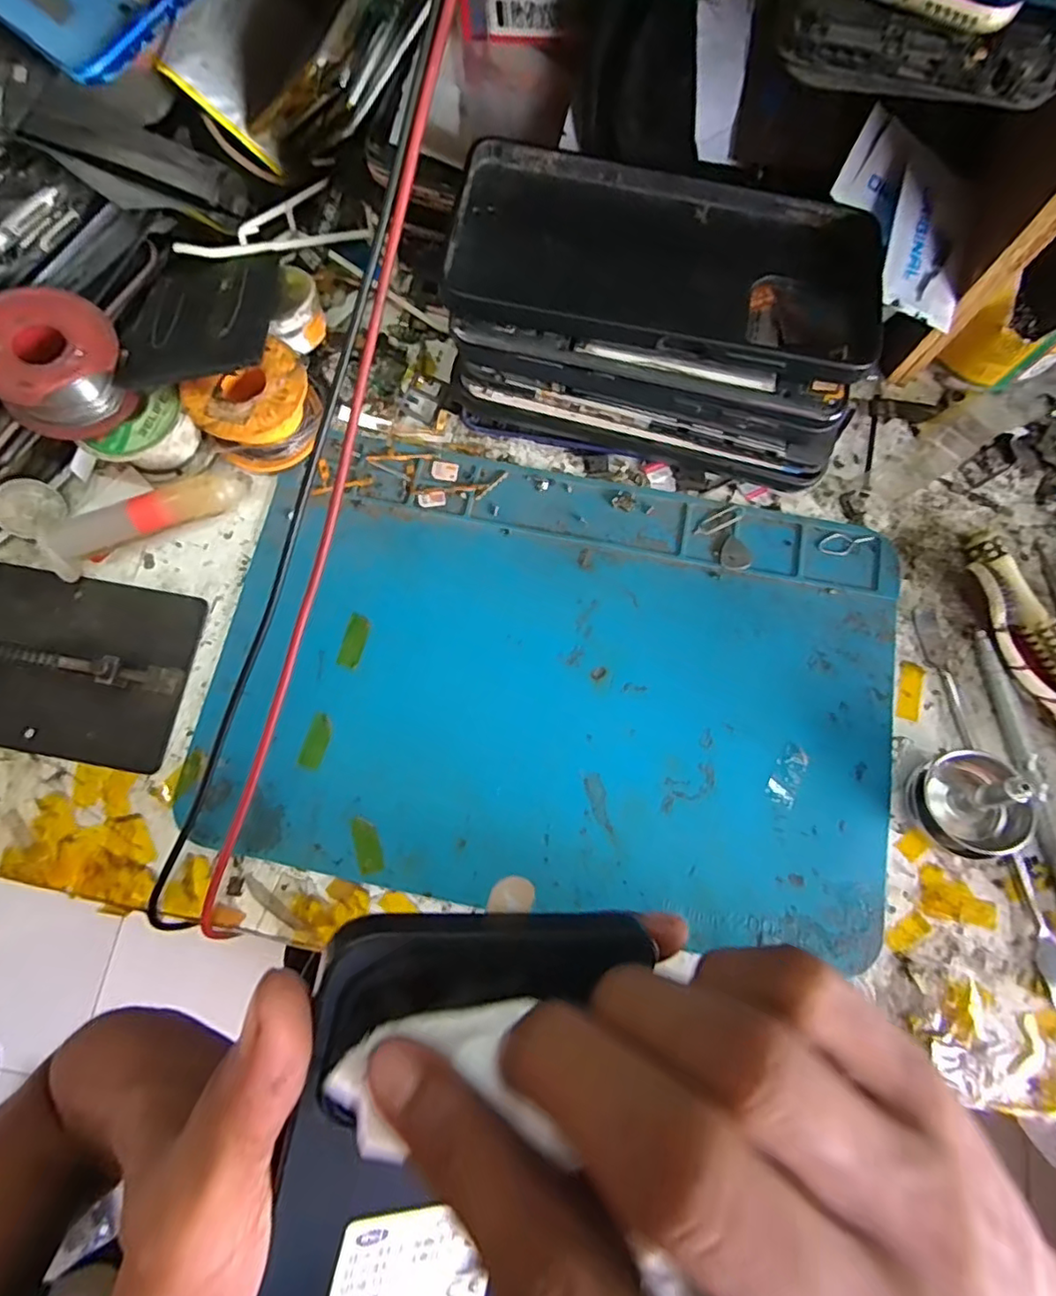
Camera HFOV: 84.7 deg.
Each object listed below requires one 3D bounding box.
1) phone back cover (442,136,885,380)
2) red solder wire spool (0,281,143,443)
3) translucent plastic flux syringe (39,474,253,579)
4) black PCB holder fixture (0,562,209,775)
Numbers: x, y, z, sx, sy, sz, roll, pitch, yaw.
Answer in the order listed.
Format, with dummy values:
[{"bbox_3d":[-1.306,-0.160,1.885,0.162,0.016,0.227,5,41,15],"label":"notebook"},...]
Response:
[{"bbox_3d":[0.055,-0.152,0.225,0.166,0.013,0.082,9,77,2],"label":"phone back cover"},{"bbox_3d":[-0.199,-0.120,0.241,0.053,0.037,0.053,0,77,0],"label":"red solder wire spool"},{"bbox_3d":[-0.172,-0.060,0.265,0.089,0.020,0.017,-29,79,-7],"label":"translucent plastic flux syringe"},{"bbox_3d":[-0.209,0.005,0.253,0.116,0.015,0.079,10,77,2],"label":"black PCB holder fixture"}]

